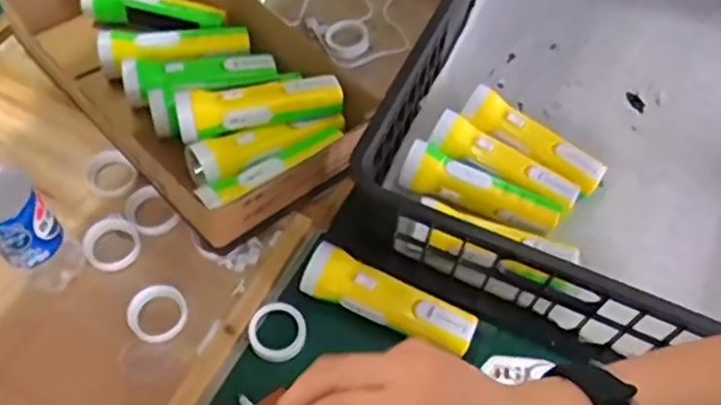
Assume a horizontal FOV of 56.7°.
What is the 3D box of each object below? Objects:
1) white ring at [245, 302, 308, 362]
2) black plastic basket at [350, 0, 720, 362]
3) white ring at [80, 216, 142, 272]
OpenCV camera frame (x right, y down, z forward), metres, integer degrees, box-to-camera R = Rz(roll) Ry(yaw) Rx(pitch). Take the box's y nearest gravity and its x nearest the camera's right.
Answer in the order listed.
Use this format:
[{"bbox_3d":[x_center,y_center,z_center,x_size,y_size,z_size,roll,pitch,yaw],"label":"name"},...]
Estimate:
[{"bbox_3d":[-0.078,0.121,0.631,0.055,0.012,0.054,1,58,-2],"label":"white ring"},{"bbox_3d":[0.296,-0.145,0.771,0.402,0.182,0.632,22,59,11],"label":"black plastic basket"},{"bbox_3d":[-0.249,0.041,0.670,0.053,0.013,0.055,1,58,-2],"label":"white ring"}]

